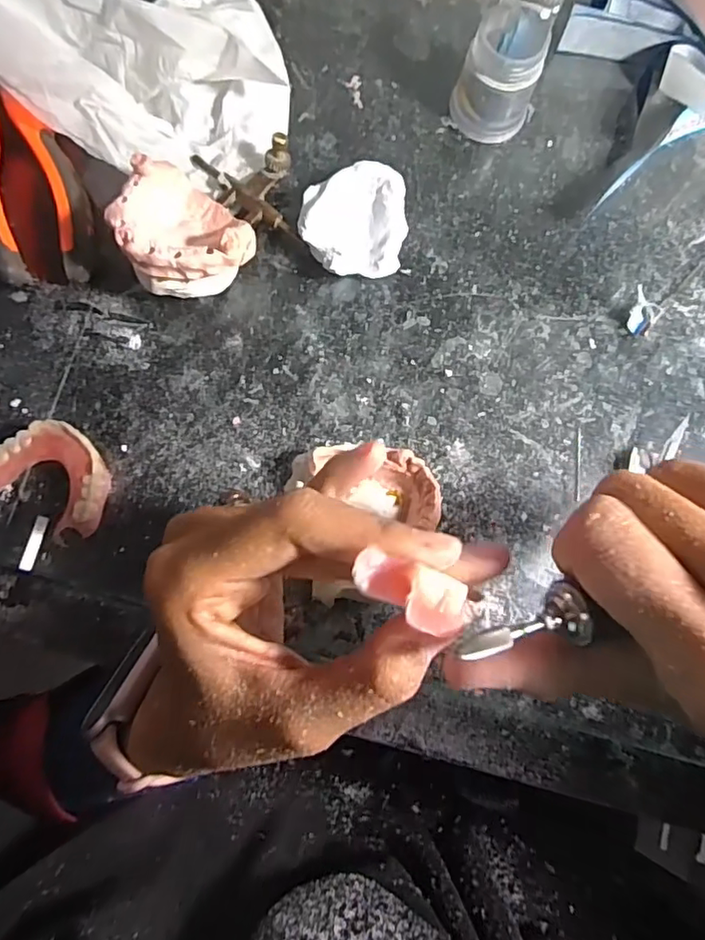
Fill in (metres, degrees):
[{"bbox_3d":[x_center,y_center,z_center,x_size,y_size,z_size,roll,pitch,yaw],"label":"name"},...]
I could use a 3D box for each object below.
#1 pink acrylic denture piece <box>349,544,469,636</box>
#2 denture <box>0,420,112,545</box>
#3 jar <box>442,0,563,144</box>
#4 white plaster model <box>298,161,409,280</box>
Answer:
[{"bbox_3d":[0.016,0.030,0.136,0.030,0.008,0.013,25,80,-13],"label":"pink acrylic denture piece"},{"bbox_3d":[-0.145,0.004,0.278,0.059,0.019,0.047,32,80,3],"label":"denture"},{"bbox_3d":[0.082,-0.218,0.300,0.044,0.073,0.041,21,80,1],"label":"jar"},{"bbox_3d":[0.001,-0.132,0.307,0.055,0.022,0.059,0,81,-3],"label":"white plaster model"}]

